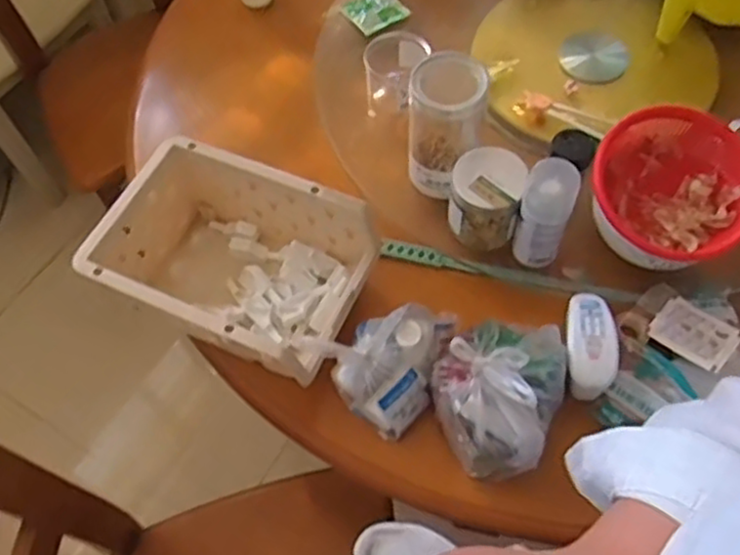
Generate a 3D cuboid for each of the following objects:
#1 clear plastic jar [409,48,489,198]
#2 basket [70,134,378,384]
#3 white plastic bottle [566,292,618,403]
[{"bbox_3d":[0.086,-0.168,0.811,0.081,0.173,0.095,3,60,5],"label":"clear plastic jar"},{"bbox_3d":[-0.150,-0.010,0.802,0.275,0.139,0.193,19,63,13],"label":"basket"},{"bbox_3d":[0.230,0.068,0.739,0.053,0.035,0.107,2,60,4],"label":"white plastic bottle"}]

